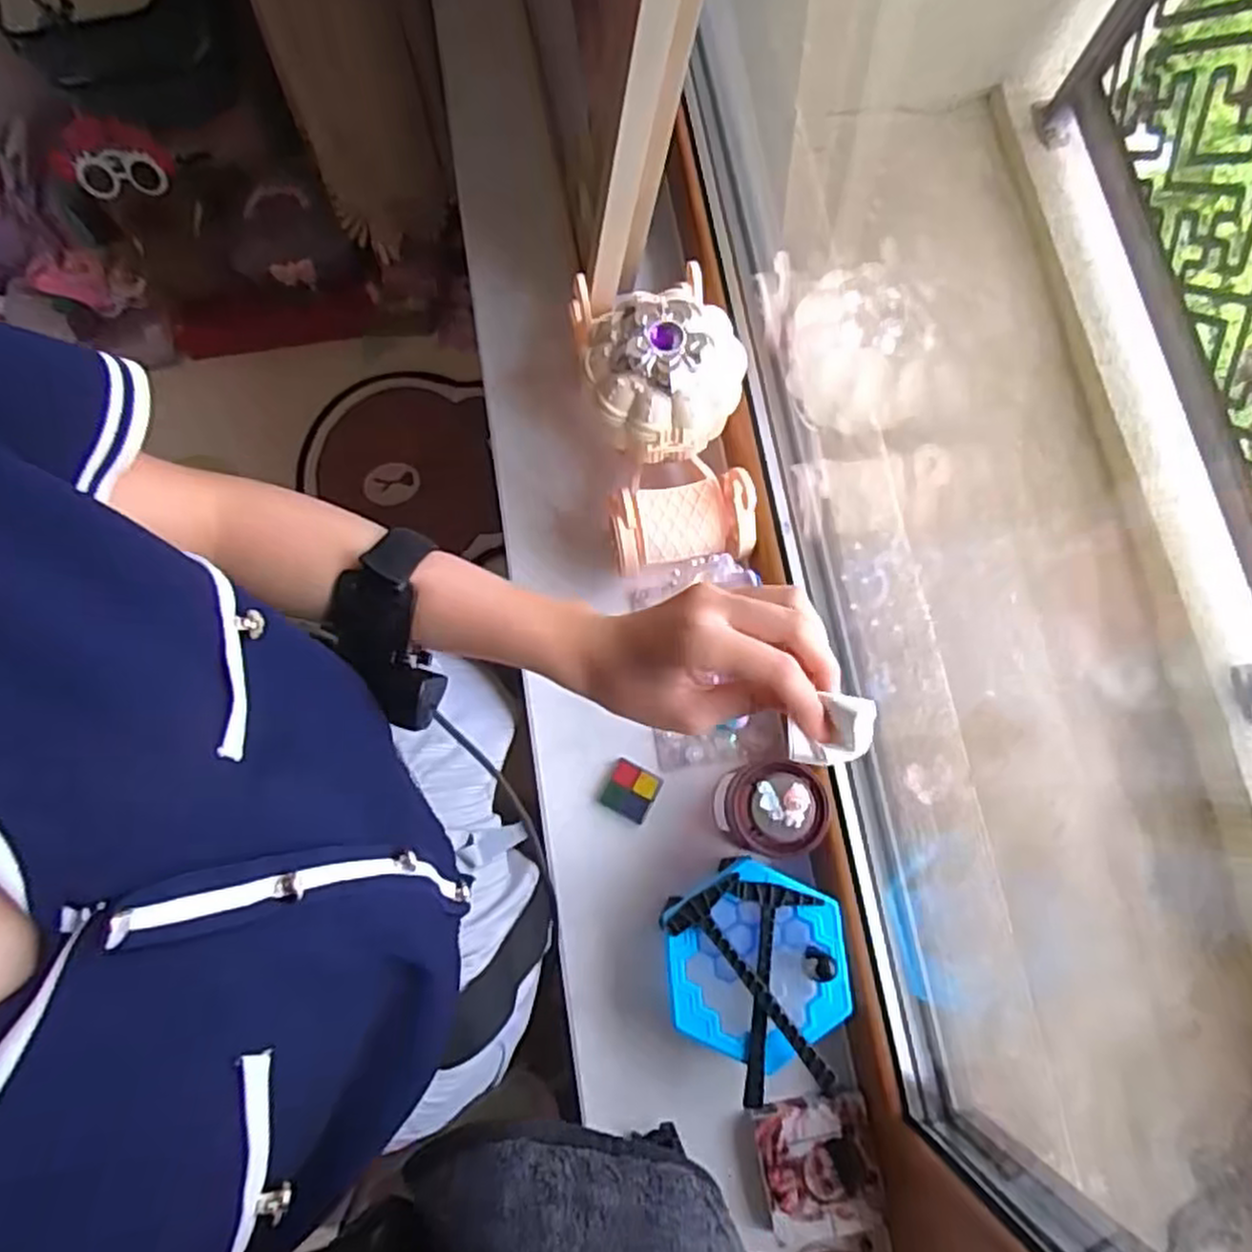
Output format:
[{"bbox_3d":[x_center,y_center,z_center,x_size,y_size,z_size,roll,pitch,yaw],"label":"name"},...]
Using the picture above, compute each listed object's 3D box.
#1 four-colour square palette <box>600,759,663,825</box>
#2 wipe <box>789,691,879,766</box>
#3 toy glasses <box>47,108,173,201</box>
[{"bbox_3d":[0.004,0.129,0.590,0.039,0.007,0.039,27,78,5],"label":"four-colour square palette"},{"bbox_3d":[0.085,0.043,0.312,0.035,0.015,0.025,-14,77,-4],"label":"wipe"},{"bbox_3d":[-0.730,-0.661,1.076,0.158,0.092,0.045,-2,77,-1],"label":"toy glasses"}]

